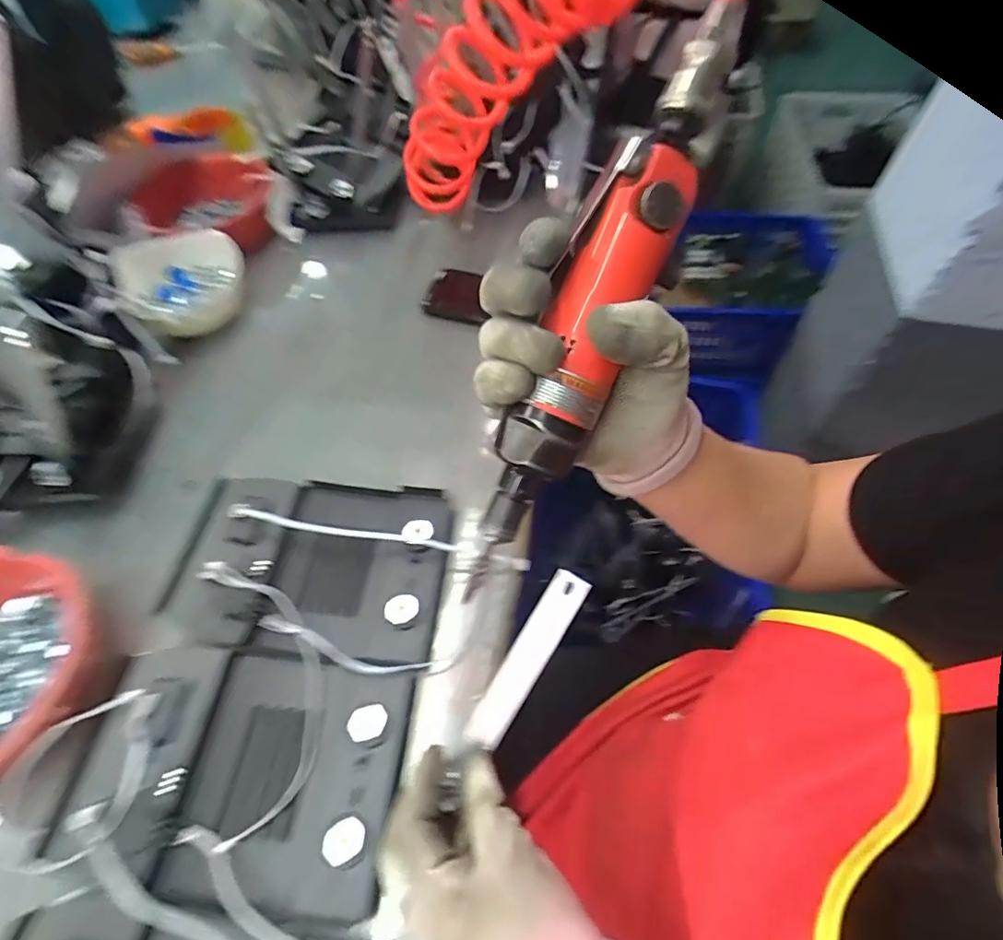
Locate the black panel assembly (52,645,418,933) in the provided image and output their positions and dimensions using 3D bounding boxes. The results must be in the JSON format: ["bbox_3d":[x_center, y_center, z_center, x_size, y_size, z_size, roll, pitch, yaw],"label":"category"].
[{"bbox_3d":[-0.174,0.200,0.359,0.200,0.037,0.150,6,57,6],"label":"black panel assembly"}]

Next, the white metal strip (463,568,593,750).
[{"bbox_3d":[0.015,0.116,0.319,0.023,0.006,0.120,32,95,30],"label":"white metal strip"}]

